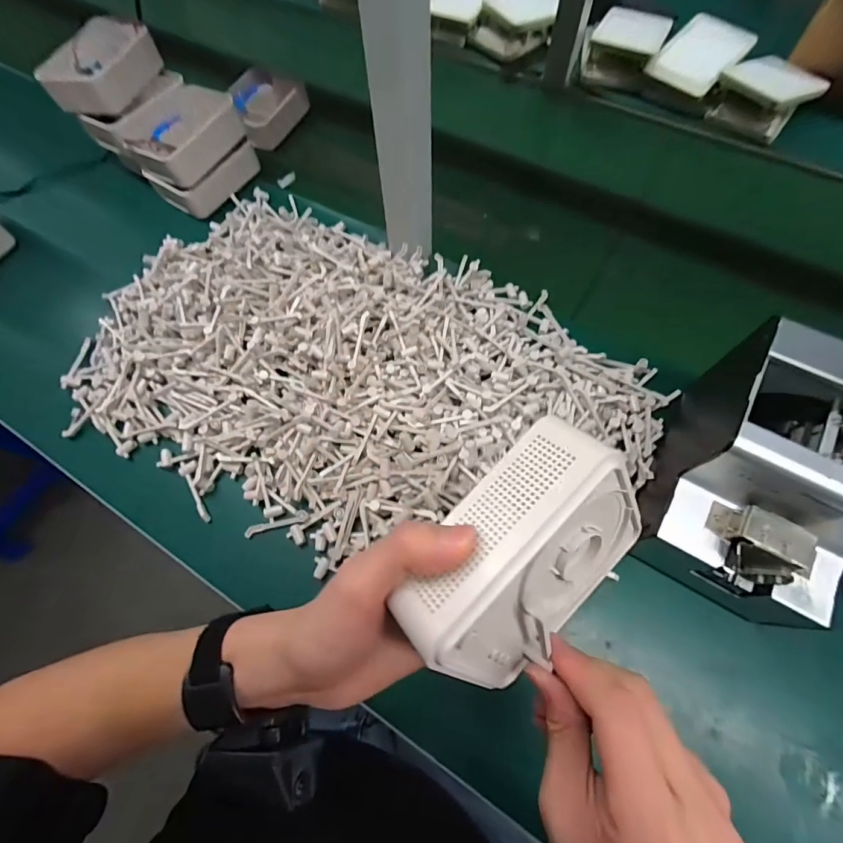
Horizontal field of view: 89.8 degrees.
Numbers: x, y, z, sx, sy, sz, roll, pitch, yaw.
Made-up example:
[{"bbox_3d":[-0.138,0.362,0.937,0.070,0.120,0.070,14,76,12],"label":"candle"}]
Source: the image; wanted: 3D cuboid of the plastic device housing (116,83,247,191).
[{"bbox_3d":[-0.307,-0.372,0.545,0.105,0.041,0.127,30,71,14],"label":"plastic device housing"}]

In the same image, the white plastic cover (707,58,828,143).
[{"bbox_3d":[0.485,-0.462,0.600,0.116,0.051,0.110,-37,70,-13],"label":"white plastic cover"}]

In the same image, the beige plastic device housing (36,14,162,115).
[{"bbox_3d":[-0.408,-0.452,0.540,0.094,0.046,0.126,9,67,6],"label":"beige plastic device housing"}]

